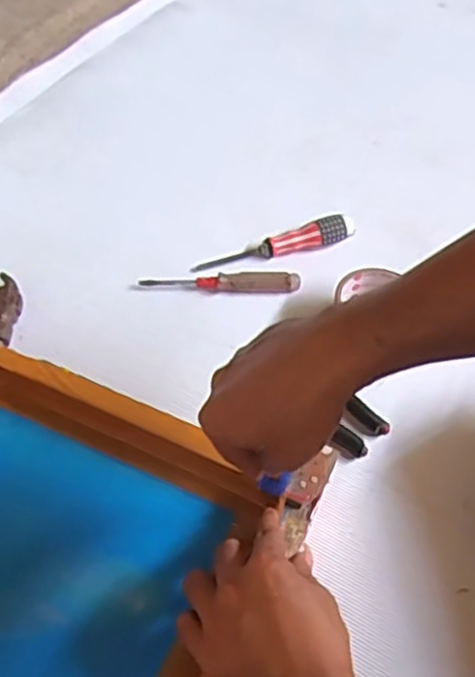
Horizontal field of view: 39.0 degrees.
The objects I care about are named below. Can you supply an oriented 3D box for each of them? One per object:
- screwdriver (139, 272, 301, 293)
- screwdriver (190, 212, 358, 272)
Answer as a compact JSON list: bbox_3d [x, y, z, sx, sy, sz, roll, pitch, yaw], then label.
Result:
[{"bbox_3d":[-0.018,-0.062,0.719,0.168,0.022,0.023,1,51,-1],"label":"screwdriver"},{"bbox_3d":[0.043,-0.107,0.752,0.187,0.032,0.025,-12,53,-11],"label":"screwdriver"}]

